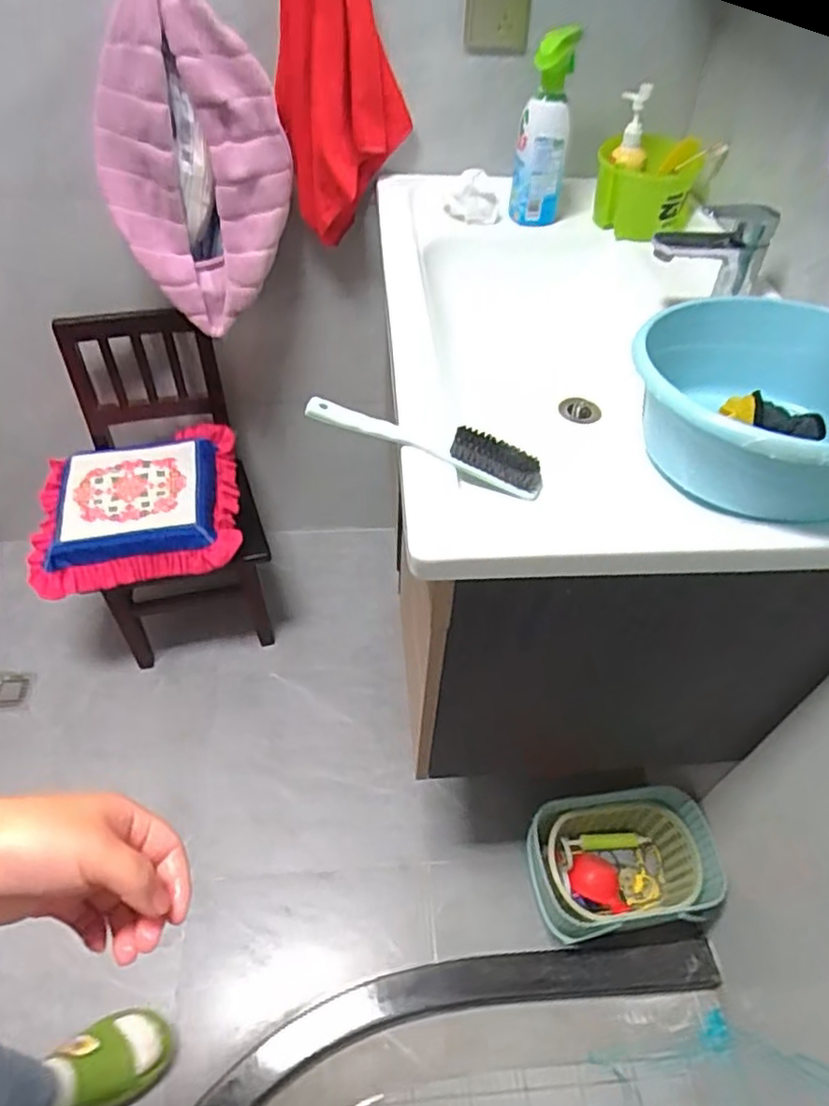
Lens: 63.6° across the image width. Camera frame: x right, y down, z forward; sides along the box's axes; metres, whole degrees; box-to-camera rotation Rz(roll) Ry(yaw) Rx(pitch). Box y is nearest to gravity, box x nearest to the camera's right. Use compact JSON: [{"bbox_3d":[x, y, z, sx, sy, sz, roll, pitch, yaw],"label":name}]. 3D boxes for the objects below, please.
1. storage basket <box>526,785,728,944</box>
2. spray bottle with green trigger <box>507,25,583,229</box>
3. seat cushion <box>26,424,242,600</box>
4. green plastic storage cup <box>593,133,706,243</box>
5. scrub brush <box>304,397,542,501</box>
[{"bbox_3d":[0.328,0.498,1.062,0.271,0.145,0.181,-5,50,-7],"label":"storage basket"},{"bbox_3d":[0.182,-0.601,0.954,0.080,0.212,0.099,11,50,7],"label":"spray bottle with green trigger"},{"bbox_3d":[-0.515,-0.086,1.204,0.383,0.076,0.330,-8,50,-9],"label":"seat cushion"},{"bbox_3d":[0.351,-0.565,1.028,0.143,0.108,0.164,11,50,7],"label":"green plastic storage cup"},{"bbox_3d":[0.009,-0.102,0.622,0.223,0.038,0.029,18,51,13],"label":"scrub brush"}]

